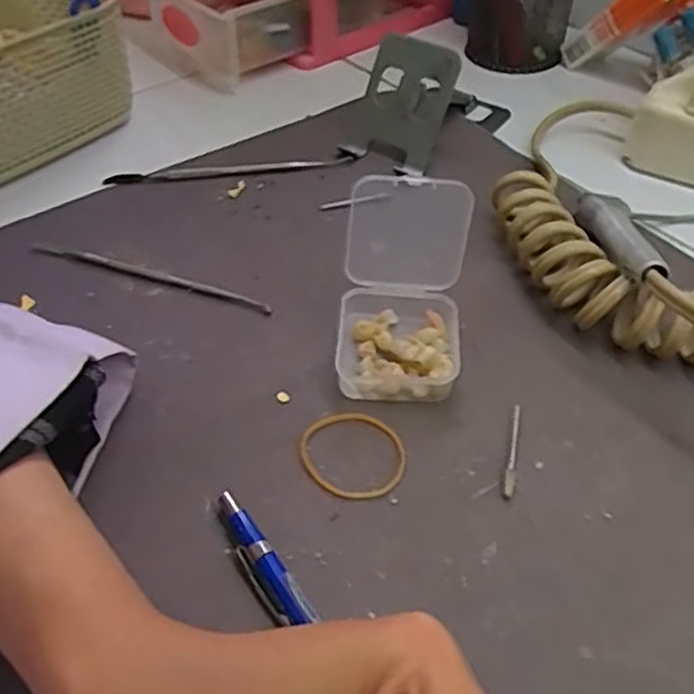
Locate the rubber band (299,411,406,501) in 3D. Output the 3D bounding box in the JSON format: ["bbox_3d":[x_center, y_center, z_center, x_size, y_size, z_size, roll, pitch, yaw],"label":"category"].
[{"bbox_3d":[0.004,0.044,0.293,0.043,0.004,0.044,0,46,0],"label":"rubber band"}]

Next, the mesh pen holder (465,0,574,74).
[{"bbox_3d":[0.139,-0.282,0.546,0.081,0.097,0.079,10,47,10],"label":"mesh pen holder"}]

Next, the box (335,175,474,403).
[{"bbox_3d":[0.025,-0.030,0.312,0.056,0.075,0.076,4,46,5],"label":"box"}]

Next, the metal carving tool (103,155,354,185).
[{"bbox_3d":[-0.074,-0.114,0.444,0.156,0.008,0.015,-4,46,-3],"label":"metal carving tool"}]

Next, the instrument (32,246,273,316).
[{"bbox_3d":[-0.106,-0.039,0.372,0.146,0.005,0.009,16,48,15],"label":"instrument"}]

